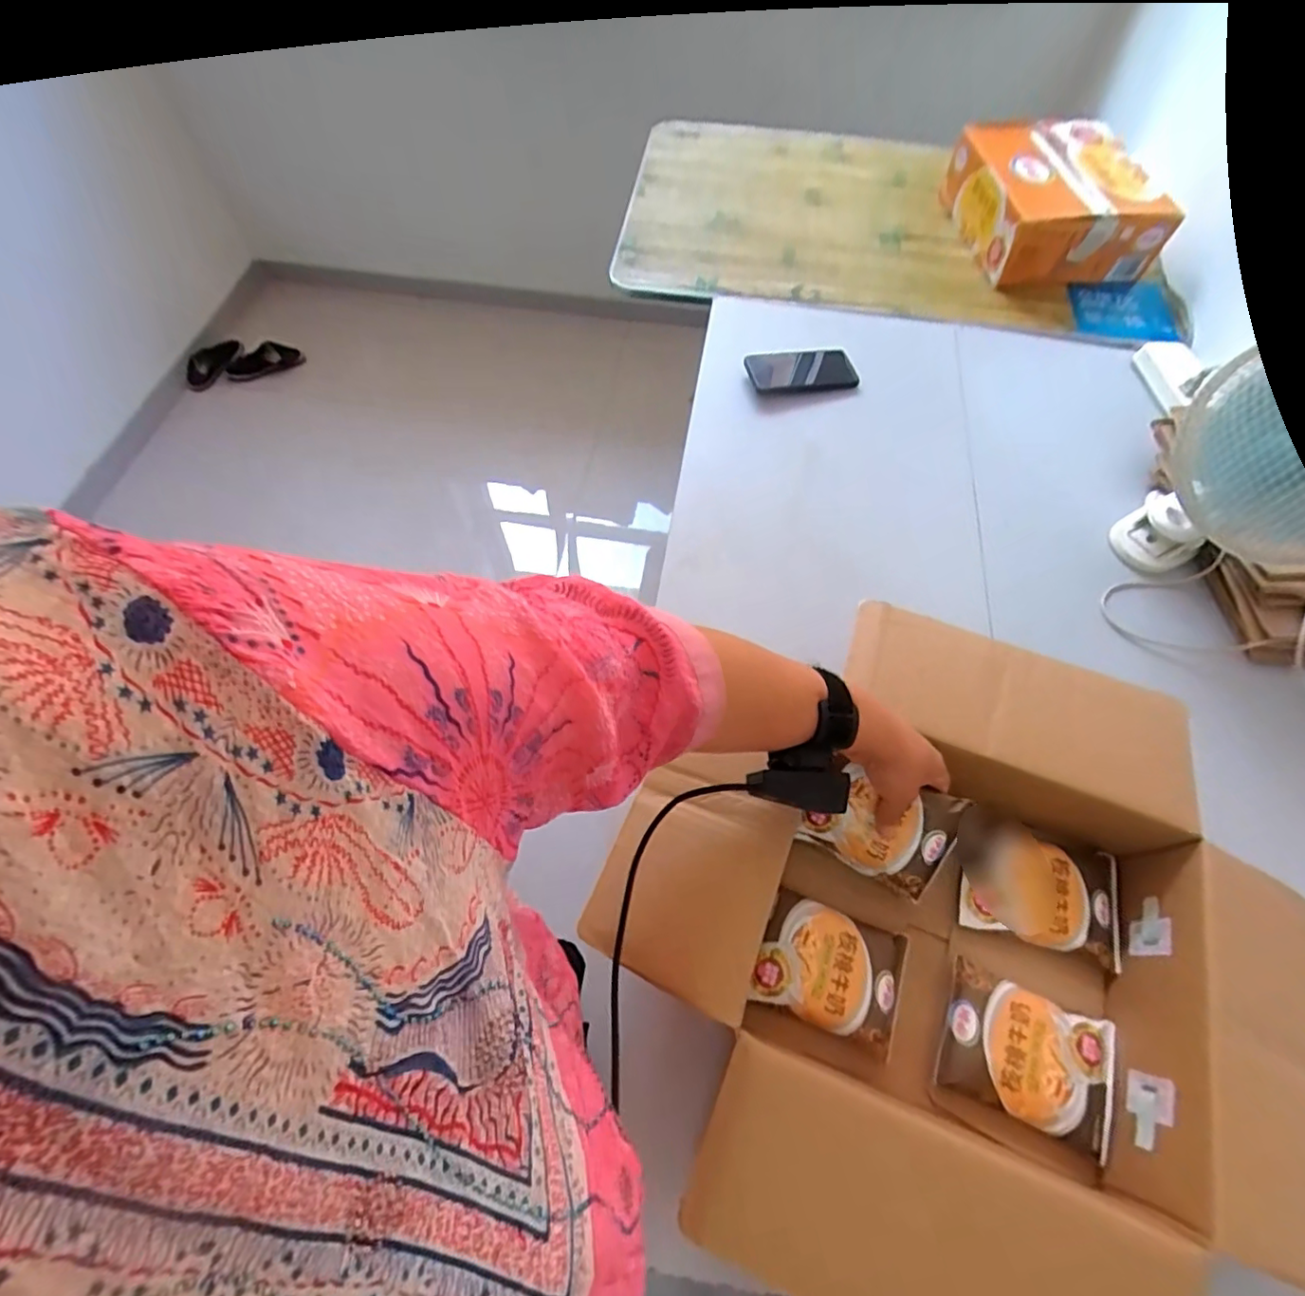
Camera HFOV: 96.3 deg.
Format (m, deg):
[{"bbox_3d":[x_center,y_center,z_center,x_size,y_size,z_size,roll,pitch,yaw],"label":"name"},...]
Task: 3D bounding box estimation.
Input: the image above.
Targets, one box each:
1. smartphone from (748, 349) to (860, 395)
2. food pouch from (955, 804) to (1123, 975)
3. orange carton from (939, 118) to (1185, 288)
[{"bbox_3d":[0.219,-0.405,0.854,0.155,0.014,0.074,-9,74,-10],"label":"smartphone"},{"bbox_3d":[0.356,0.221,0.543,0.142,0.036,0.110,15,63,5],"label":"food pouch"},{"bbox_3d":[0.679,-0.754,1.000,0.265,0.123,0.326,-4,63,-5],"label":"orange carton"}]

